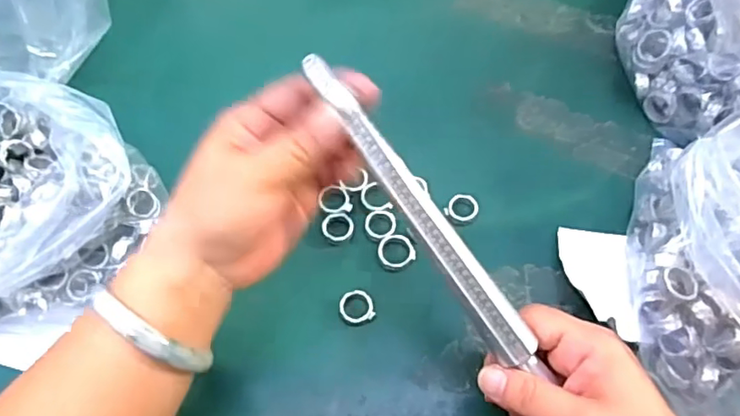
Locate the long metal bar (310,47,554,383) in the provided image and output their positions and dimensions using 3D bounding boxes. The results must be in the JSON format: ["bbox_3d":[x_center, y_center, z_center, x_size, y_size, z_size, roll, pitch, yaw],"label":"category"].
[{"bbox_3d":[0.029,0.008,0.280,0.019,0.009,0.191,-38,98,-17],"label":"long metal bar"}]

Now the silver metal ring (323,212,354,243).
[{"bbox_3d":[-0.022,0.013,0.386,0.021,0.004,0.020,0,63,0],"label":"silver metal ring"}]

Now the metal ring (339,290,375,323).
[{"bbox_3d":[-0.009,0.062,0.362,0.021,0.009,0.023,0,63,0],"label":"metal ring"}]

